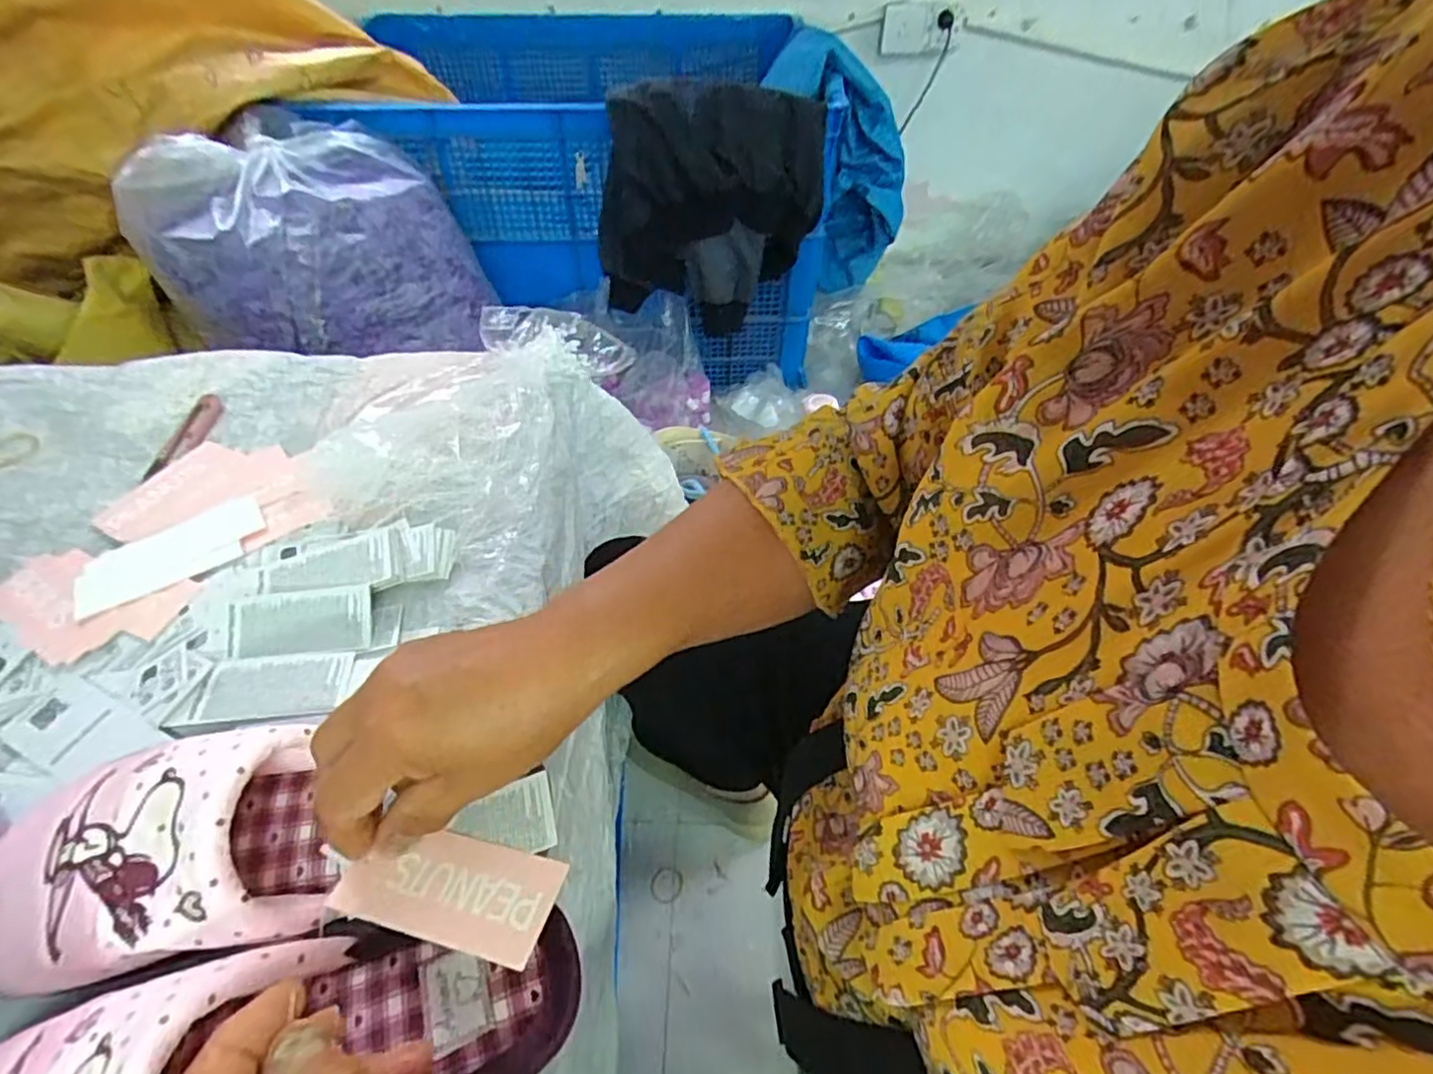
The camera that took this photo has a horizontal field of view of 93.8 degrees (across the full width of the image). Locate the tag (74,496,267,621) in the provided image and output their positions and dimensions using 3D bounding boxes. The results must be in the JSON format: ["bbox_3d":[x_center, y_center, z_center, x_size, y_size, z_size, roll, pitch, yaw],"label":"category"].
[{"bbox_3d":[-0.371,0.011,0.457,0.113,0.005,0.056,-31,58,-23],"label":"tag"}]

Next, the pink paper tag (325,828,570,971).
[{"bbox_3d":[-0.118,0.153,0.296,0.094,0.004,0.043,9,39,12],"label":"pink paper tag"}]

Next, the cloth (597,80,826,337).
[{"bbox_3d":[0.003,-0.553,1.127,0.406,0.365,0.129,-26,53,-23],"label":"cloth"}]

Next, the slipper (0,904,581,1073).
[{"bbox_3d":[-0.167,0.195,0.237,0.235,0.068,0.090,-8,47,-20],"label":"slipper"}]

